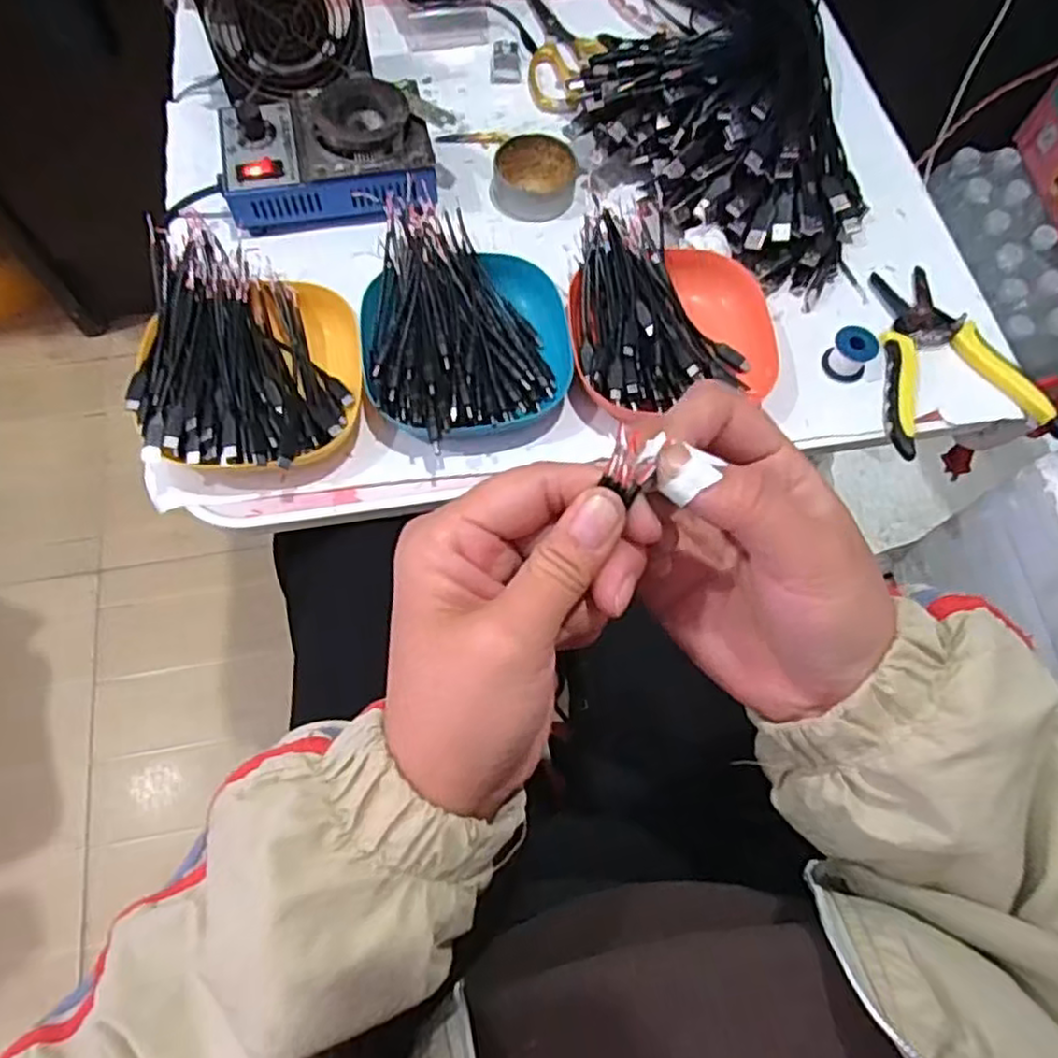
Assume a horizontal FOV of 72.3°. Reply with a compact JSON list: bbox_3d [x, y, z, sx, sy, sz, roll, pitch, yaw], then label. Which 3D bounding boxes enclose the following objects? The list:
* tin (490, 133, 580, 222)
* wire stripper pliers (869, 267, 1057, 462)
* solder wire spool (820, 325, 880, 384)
[{"bbox_3d":[0.005,-0.276,0.570,0.065,0.031,0.055,4,68,-1],"label":"tin"},{"bbox_3d":[0.297,-0.127,0.522,0.121,0.017,0.155,-8,69,-6],"label":"wire stripper pliers"},{"bbox_3d":[0.228,-0.124,0.514,0.030,0.028,0.028,1,68,-3],"label":"solder wire spool"}]

